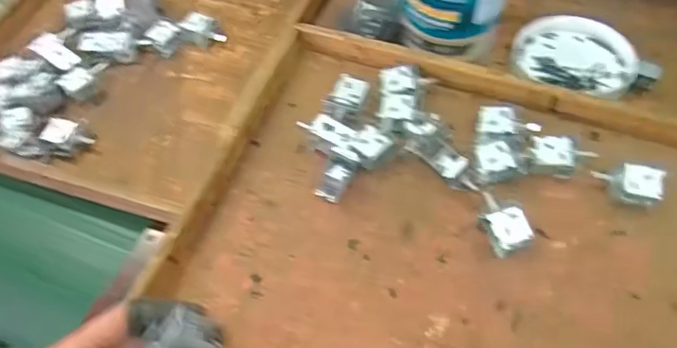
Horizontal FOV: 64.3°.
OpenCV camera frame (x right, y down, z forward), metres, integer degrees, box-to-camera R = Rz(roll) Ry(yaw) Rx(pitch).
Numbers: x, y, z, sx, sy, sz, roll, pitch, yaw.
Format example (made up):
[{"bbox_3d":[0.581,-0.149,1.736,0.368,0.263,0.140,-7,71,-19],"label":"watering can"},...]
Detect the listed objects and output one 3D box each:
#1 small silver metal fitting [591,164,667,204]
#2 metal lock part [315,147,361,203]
[{"bbox_3d":[0.263,0.008,0.487,0.055,0.026,0.034,11,58,10],"label":"small silver metal fitting"},{"bbox_3d":[-0.002,0.003,0.504,0.026,0.054,0.017,35,22,23],"label":"metal lock part"}]

